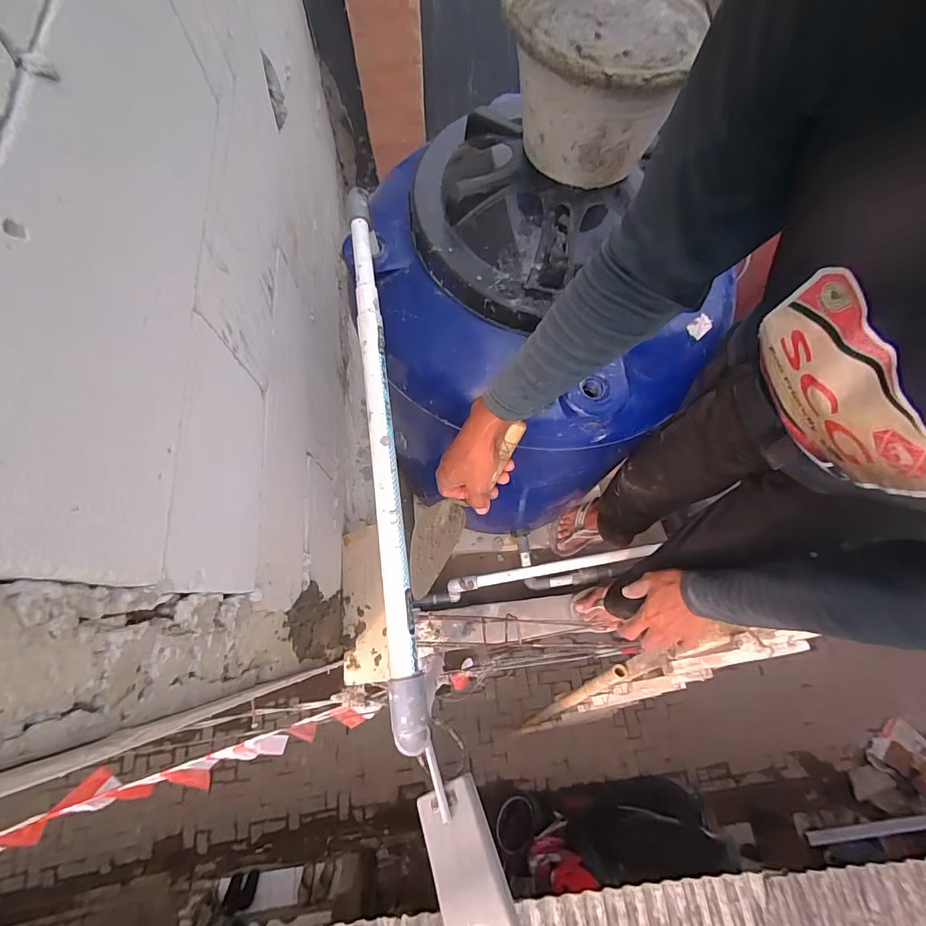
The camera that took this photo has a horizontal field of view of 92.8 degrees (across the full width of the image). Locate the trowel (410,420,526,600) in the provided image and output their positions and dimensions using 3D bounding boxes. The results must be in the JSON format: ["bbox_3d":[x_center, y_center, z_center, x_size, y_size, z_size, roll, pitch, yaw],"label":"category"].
[{"bbox_3d":[-0.006,0.060,0.618,0.061,0.070,0.304,37,116,12],"label":"trowel"}]

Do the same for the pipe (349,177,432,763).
[{"bbox_3d":[-0.089,-0.044,0.480,0.030,0.030,0.630,-8,71,-4],"label":"pipe"}]

